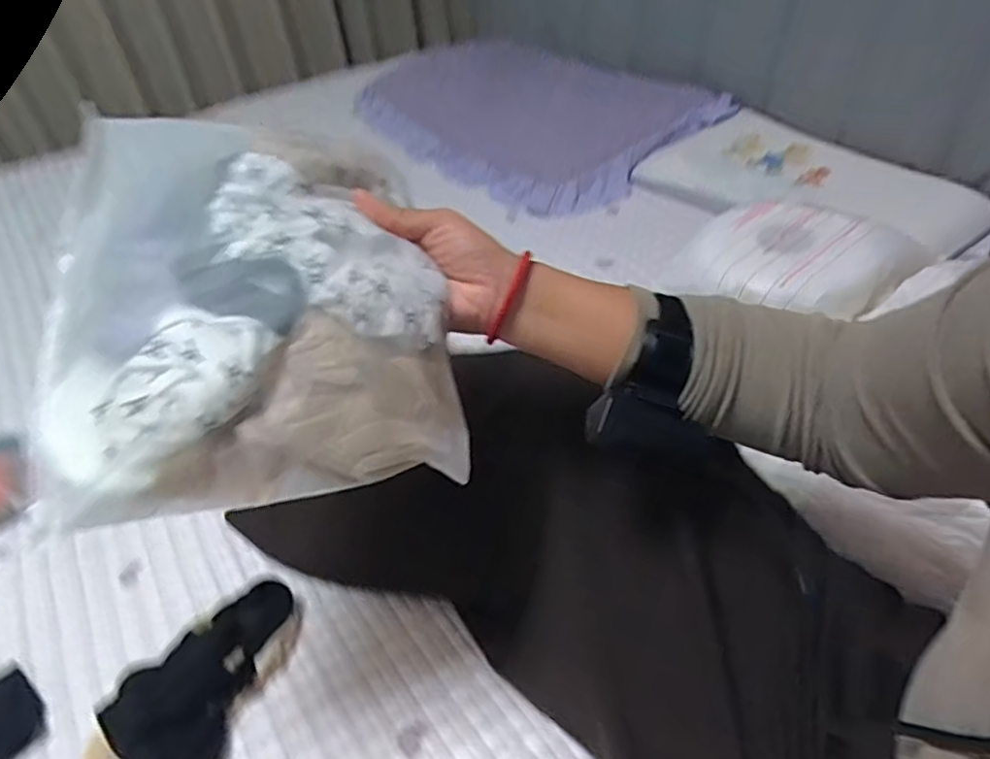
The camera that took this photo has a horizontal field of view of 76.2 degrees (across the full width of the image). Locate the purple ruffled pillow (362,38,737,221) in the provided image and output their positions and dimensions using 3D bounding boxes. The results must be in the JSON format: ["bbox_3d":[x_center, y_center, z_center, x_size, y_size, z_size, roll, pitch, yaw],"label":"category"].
[{"bbox_3d":[0.044,-0.542,1.284,0.456,0.122,0.738,-31,48,-25],"label":"purple ruffled pillow"}]

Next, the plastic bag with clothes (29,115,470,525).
[{"bbox_3d":[-0.129,-0.047,0.352,0.210,0.046,0.216,-5,75,-15],"label":"plastic bag with clothes"}]

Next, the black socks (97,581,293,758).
[{"bbox_3d":[-0.237,0.223,0.506,0.082,0.069,0.152,8,44,14],"label":"black socks"}]

